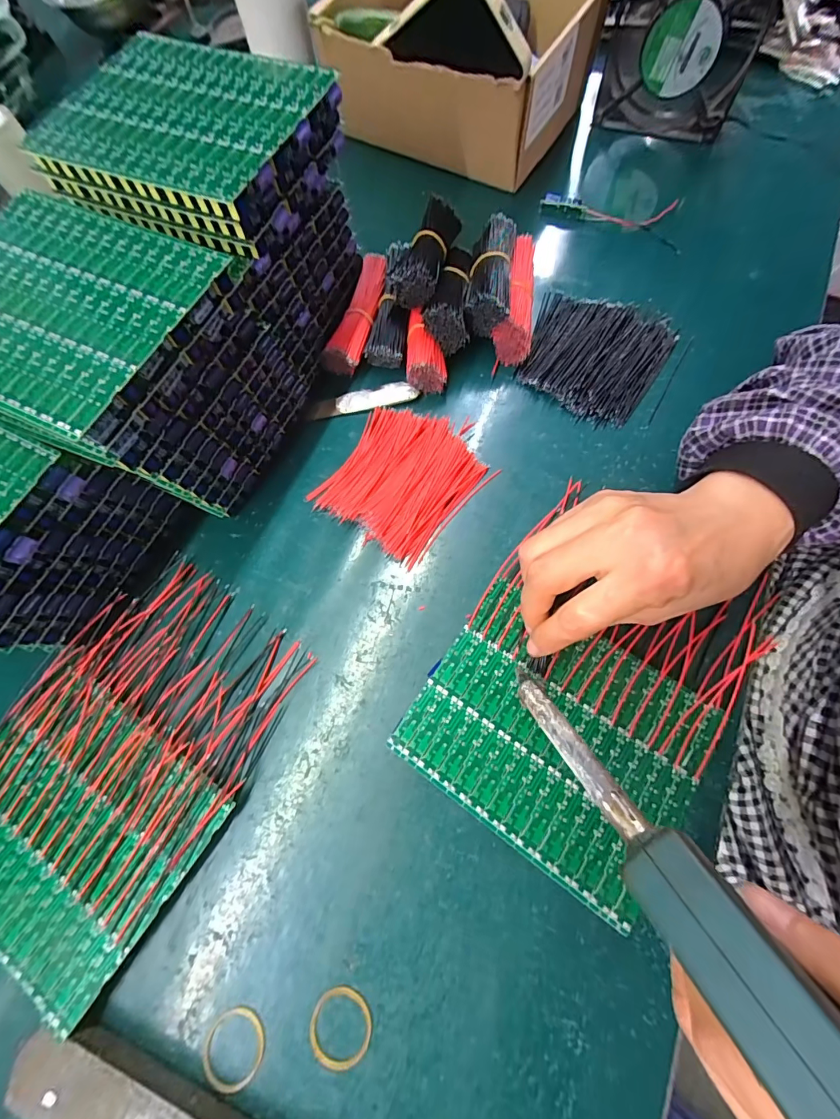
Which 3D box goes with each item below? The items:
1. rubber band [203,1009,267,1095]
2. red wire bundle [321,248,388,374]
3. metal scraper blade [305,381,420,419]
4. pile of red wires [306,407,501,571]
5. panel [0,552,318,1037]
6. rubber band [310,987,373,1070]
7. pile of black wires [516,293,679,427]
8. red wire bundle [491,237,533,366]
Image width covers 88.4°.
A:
[{"bbox_3d":[-0.094,0.248,0.219,0.030,0.004,0.032,-1,72,2],"label":"rubber band"},{"bbox_3d":[-0.048,-0.205,0.361,0.032,0.028,0.099,20,74,9],"label":"red wire bundle"},{"bbox_3d":[-0.048,-0.128,0.349,0.090,0.008,0.019,-11,71,-1],"label":"metal scraper blade"},{"bbox_3d":[-0.014,-0.065,0.320,0.102,0.008,0.112,38,77,13],"label":"pile of red wires"},{"bbox_3d":[-0.175,0.114,0.262,0.147,0.018,0.210,32,76,12],"label":"panel"},{"bbox_3d":[-0.040,0.236,0.217,0.031,0.004,0.032,-1,72,2],"label":"rubber band"},{"bbox_3d":[0.137,-0.166,0.347,0.107,0.009,0.110,27,75,11],"label":"pile of black wires"},{"bbox_3d":[0.077,-0.216,0.354,0.029,0.032,0.103,5,72,4],"label":"red wire bundle"}]

